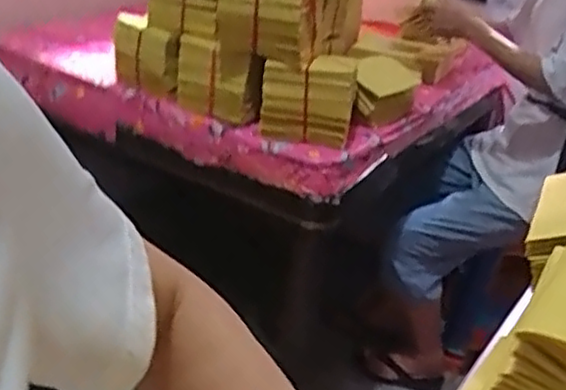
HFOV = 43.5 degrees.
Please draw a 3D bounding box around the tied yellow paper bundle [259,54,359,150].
[{"bbox_3d":[0.046,-0.180,1.319,0.167,0.137,0.101,8,28,3],"label":"tied yellow paper bundle"}]

